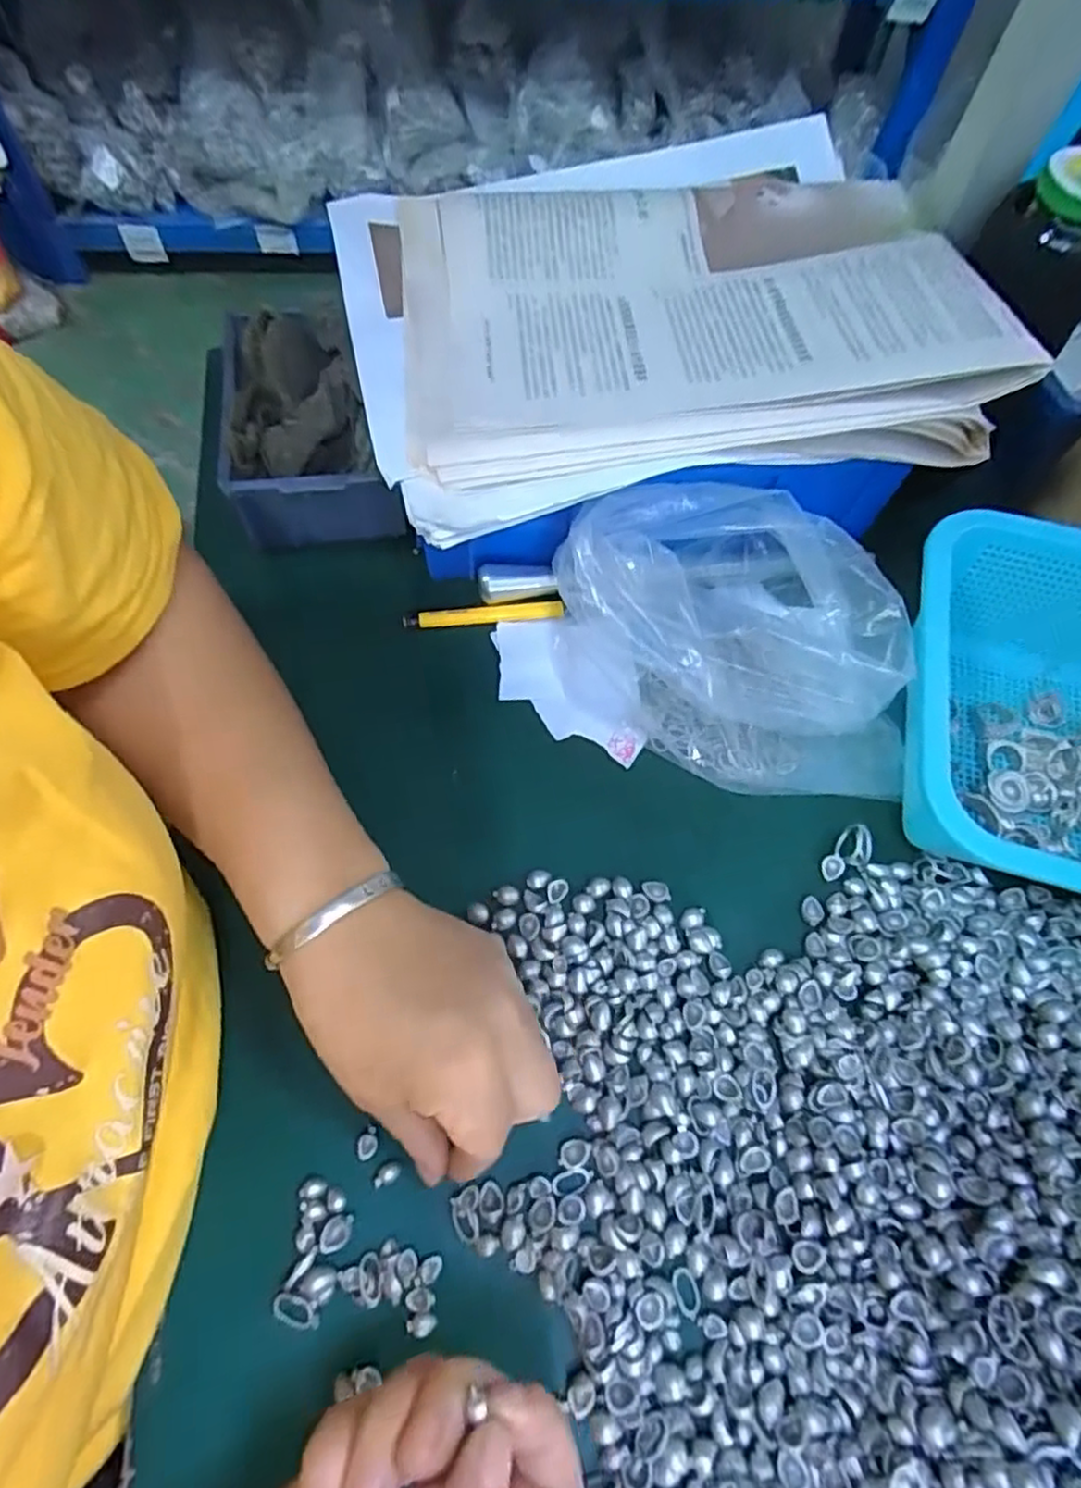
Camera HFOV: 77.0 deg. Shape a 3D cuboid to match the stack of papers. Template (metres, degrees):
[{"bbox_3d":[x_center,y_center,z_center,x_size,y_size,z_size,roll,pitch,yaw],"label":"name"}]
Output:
[{"bbox_3d":[0.052,-0.227,0.340,0.286,0.043,0.231,-12,67,-8],"label":"stack of papers"}]

